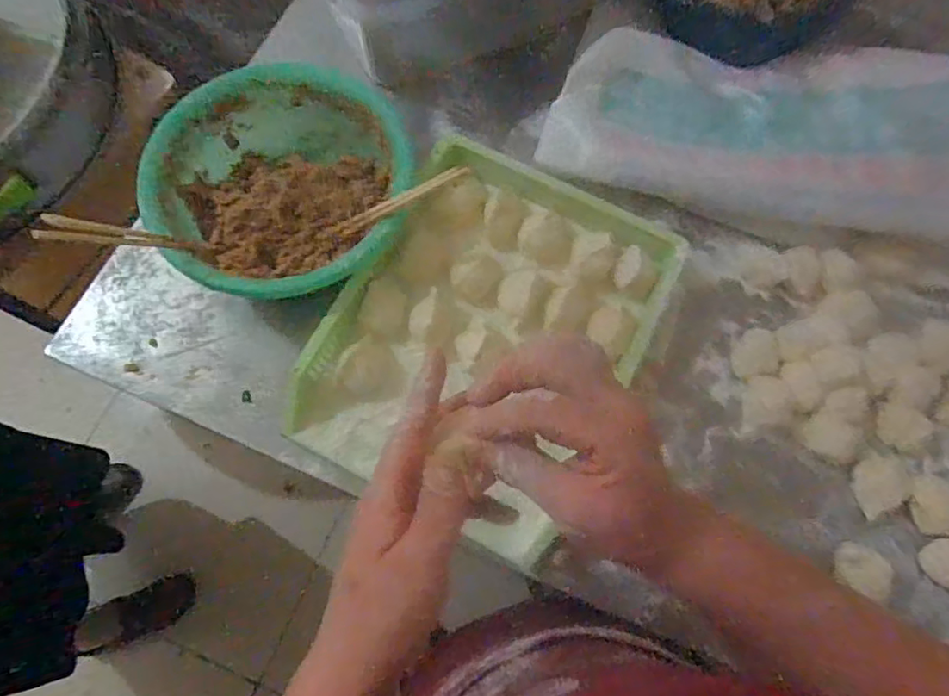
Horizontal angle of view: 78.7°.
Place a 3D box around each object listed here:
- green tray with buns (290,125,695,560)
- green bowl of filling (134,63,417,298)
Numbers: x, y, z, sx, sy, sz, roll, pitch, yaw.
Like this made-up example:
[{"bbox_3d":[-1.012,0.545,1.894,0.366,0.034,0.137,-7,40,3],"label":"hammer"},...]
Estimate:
[{"bbox_3d":[0.015,-0.019,0.539,0.261,0.044,0.339,29,77,7],"label":"green tray with buns"},{"bbox_3d":[-0.190,-0.160,0.561,0.223,0.081,0.253,-29,77,-8],"label":"green bowl of filling"}]

